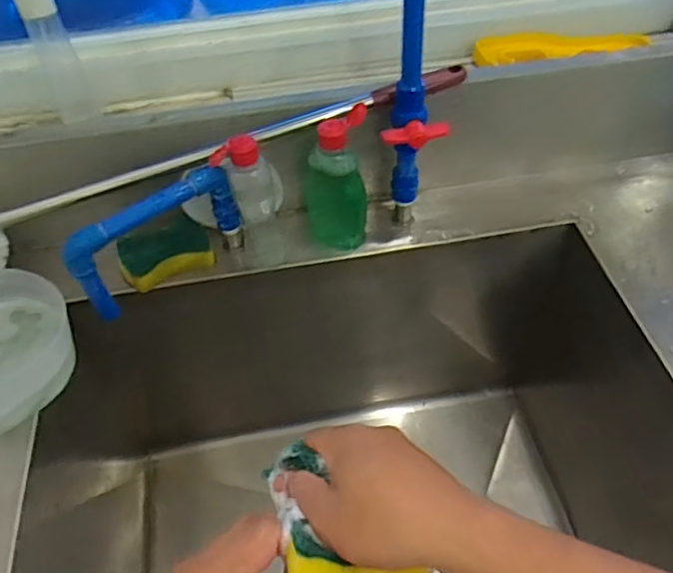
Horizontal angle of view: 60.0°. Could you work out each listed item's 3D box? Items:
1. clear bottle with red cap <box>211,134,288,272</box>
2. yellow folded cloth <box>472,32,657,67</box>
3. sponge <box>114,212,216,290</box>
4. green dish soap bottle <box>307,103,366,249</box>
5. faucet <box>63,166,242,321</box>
[{"bbox_3d":[-0.089,-0.087,0.612,0.059,0.147,0.045,-10,51,-6],"label":"clear bottle with red cap"},{"bbox_3d":[0.257,-0.272,0.665,0.199,0.021,0.034,-3,51,0],"label":"yellow folded cloth"},{"bbox_3d":[-0.194,-0.041,0.657,0.098,0.022,0.071,-24,54,-16],"label":"sponge"},{"bbox_3d":[0.000,-0.107,0.621,0.062,0.172,0.040,-7,51,-3],"label":"green dish soap bottle"},{"bbox_3d":[-0.179,-0.045,0.597,0.174,0.113,0.026,-31,56,-21],"label":"faucet"}]

